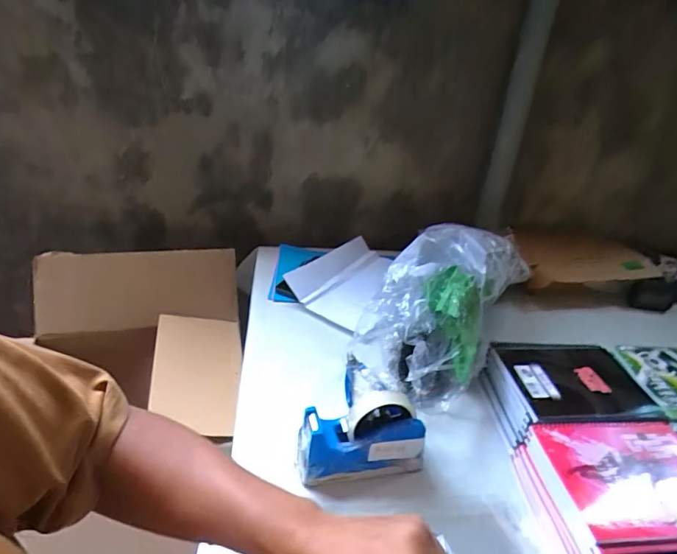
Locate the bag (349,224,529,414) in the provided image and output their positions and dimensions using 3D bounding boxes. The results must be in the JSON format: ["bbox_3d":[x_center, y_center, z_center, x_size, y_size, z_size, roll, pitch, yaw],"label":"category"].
[{"bbox_3d":[0.205,0.034,0.811,0.191,0.169,0.455,23,34,29],"label":"bag"}]

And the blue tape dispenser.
[{"bbox_3d":[0.031,0.201,0.571,0.159,0.107,0.059,-1,30,-9],"label":"blue tape dispenser"}]

